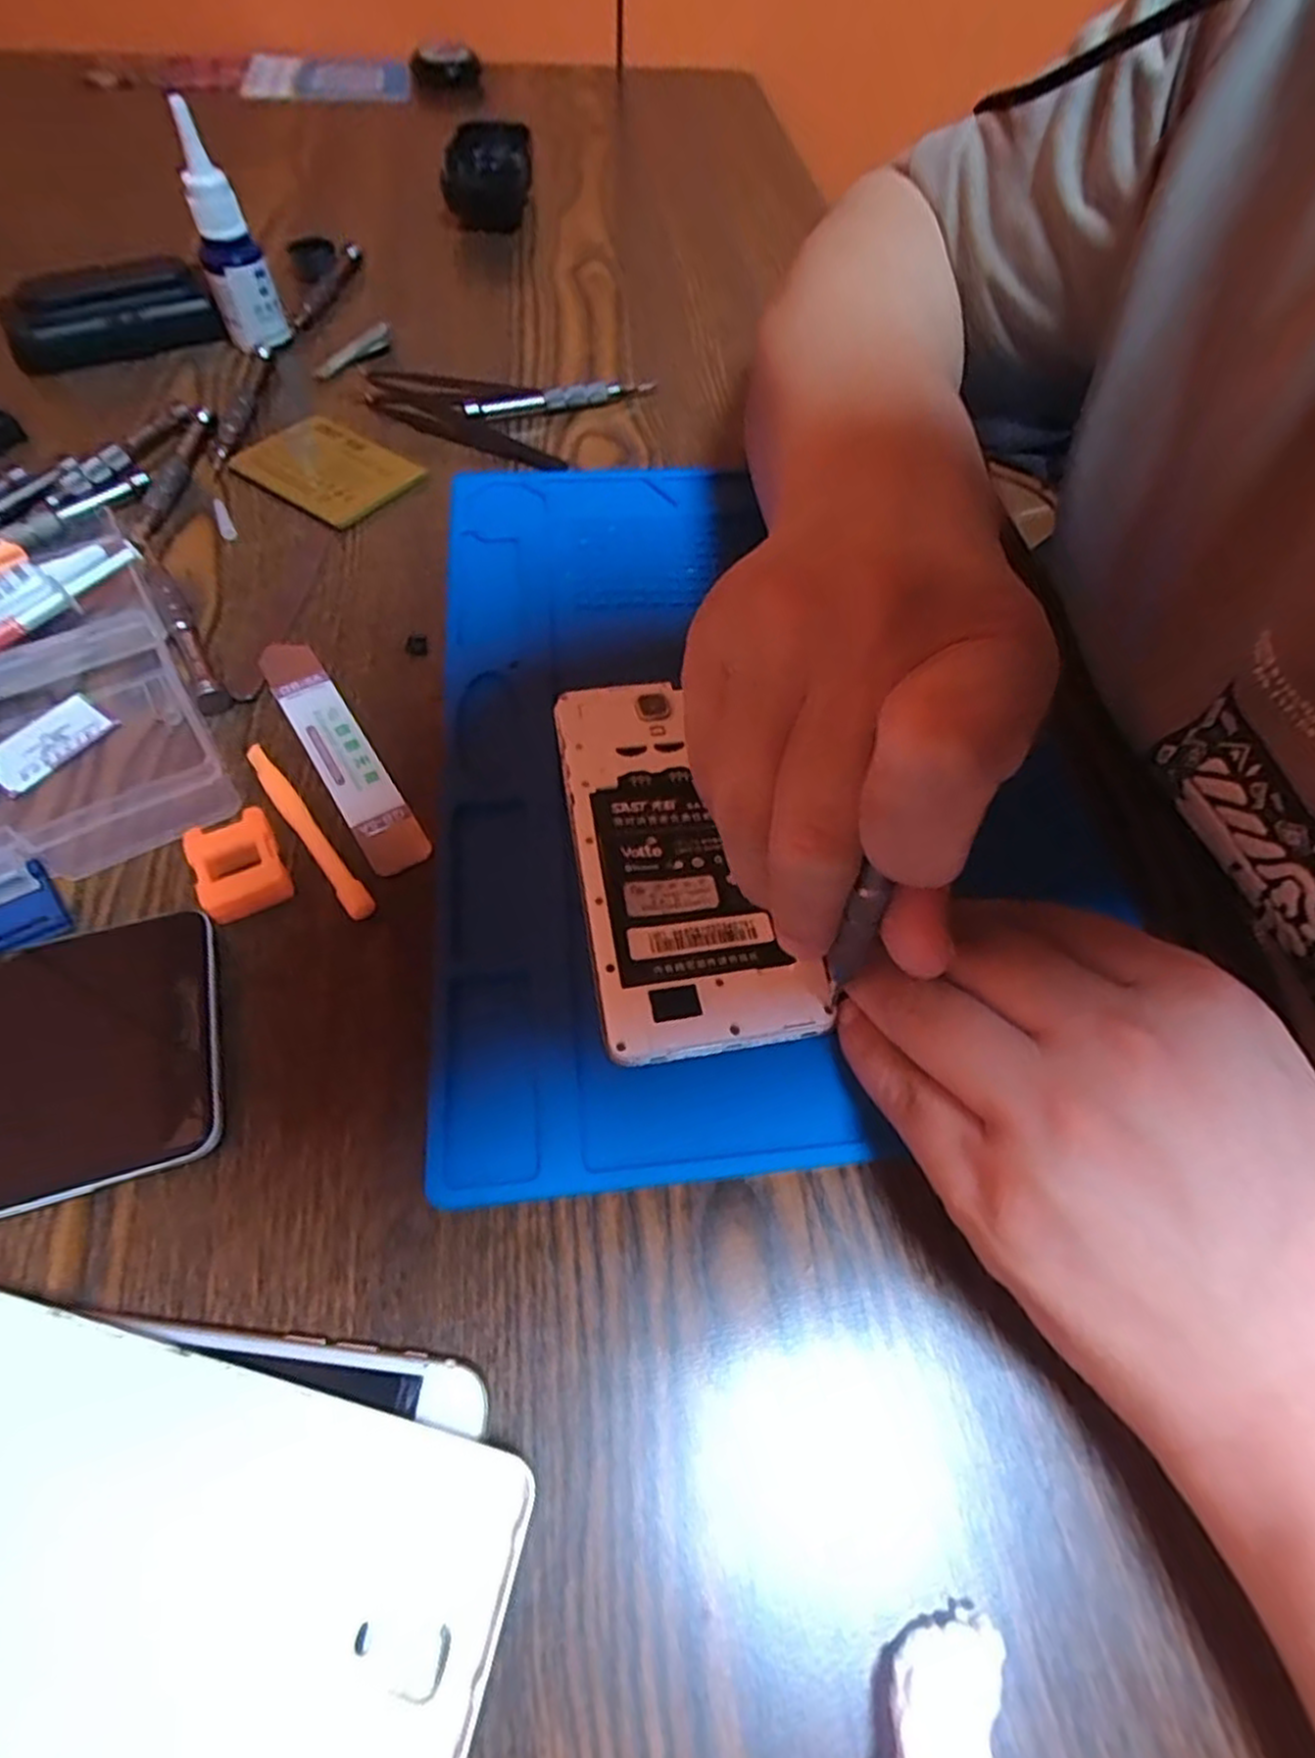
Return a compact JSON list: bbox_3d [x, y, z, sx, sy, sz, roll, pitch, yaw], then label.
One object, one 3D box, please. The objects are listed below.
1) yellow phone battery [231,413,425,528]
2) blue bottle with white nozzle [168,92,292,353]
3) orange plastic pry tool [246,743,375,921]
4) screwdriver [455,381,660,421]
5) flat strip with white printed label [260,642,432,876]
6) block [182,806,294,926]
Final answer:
[{"bbox_3d":[-0.154,-0.193,0.354,0.072,0.006,0.056,33,63,16],"label":"yellow phone battery"},{"bbox_3d":[-0.218,-0.324,0.379,0.030,0.087,0.032,-21,63,-14],"label":"blue bottle with white nozzle"},{"bbox_3d":[-0.119,-0.017,0.256,0.009,0.005,0.082,-34,67,-20],"label":"orange plastic pry tool"},{"bbox_3d":[-0.051,-0.248,0.390,0.101,0.010,0.010,-16,62,-12],"label":"screwdriver"},{"bbox_3d":[-0.116,-0.049,0.274,0.020,0.004,0.118,-29,65,-18],"label":"flat strip with white printed label"},{"bbox_3d":[-0.134,-0.004,0.242,0.025,0.011,0.035,-28,65,-18],"label":"block"}]

